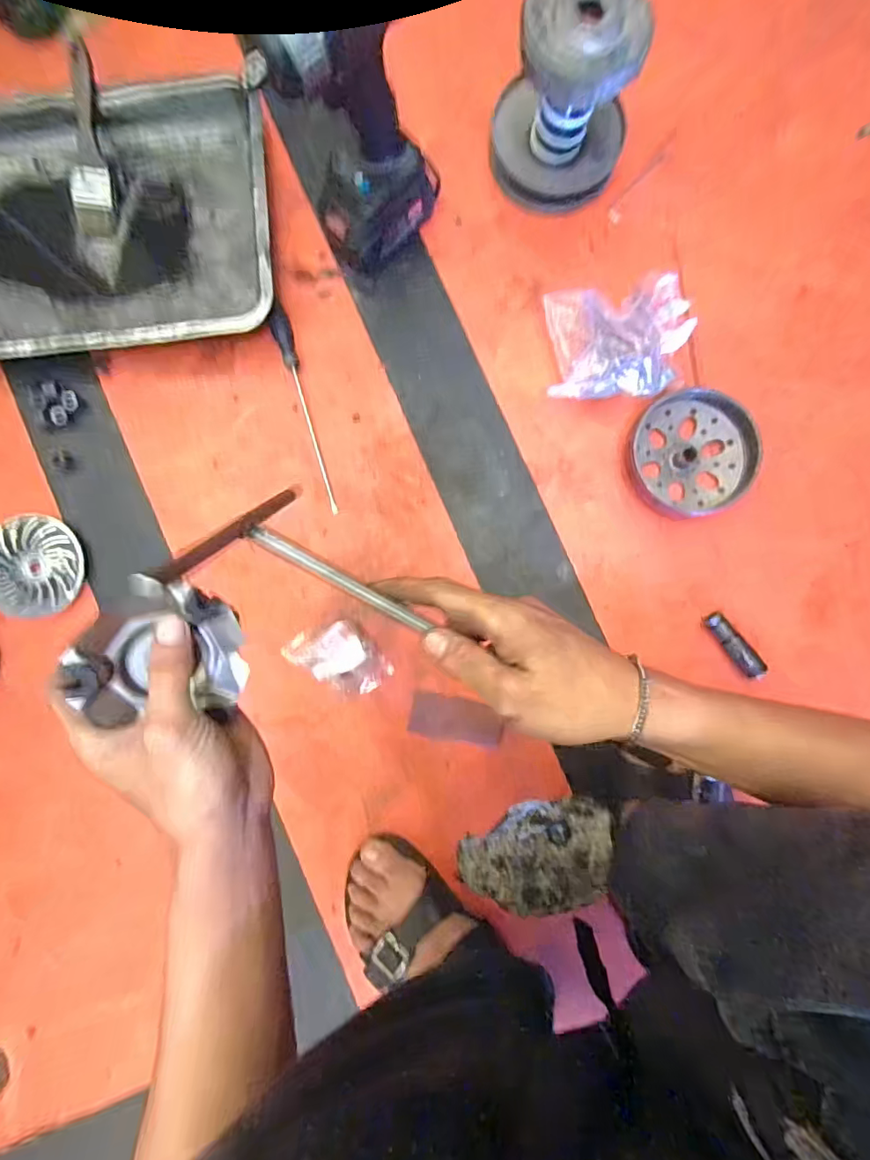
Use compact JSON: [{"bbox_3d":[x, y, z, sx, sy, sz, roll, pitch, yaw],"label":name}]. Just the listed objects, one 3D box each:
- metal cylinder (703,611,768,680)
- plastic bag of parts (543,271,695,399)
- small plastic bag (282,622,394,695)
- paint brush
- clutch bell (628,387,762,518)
[{"bbox_3d":[0.321,0.070,0.537,0.022,0.015,0.079,-36,86,-2],"label":"metal cylinder"},{"bbox_3d":[0.187,-0.252,0.533,0.127,0.090,0.121,3,86,1],"label":"plastic bag of parts"},{"bbox_3d":[-0.100,0.084,0.538,0.097,0.034,0.068,44,87,3],"label":"small plastic bag"},{"bbox_3d":[-0.393,-0.465,0.575,0.044,0.017,0.237,1,100,1],"label":"paint brush"},{"bbox_3d":[0.280,-0.138,0.546,0.129,0.035,0.132,0,86,0],"label":"clutch bell"}]

